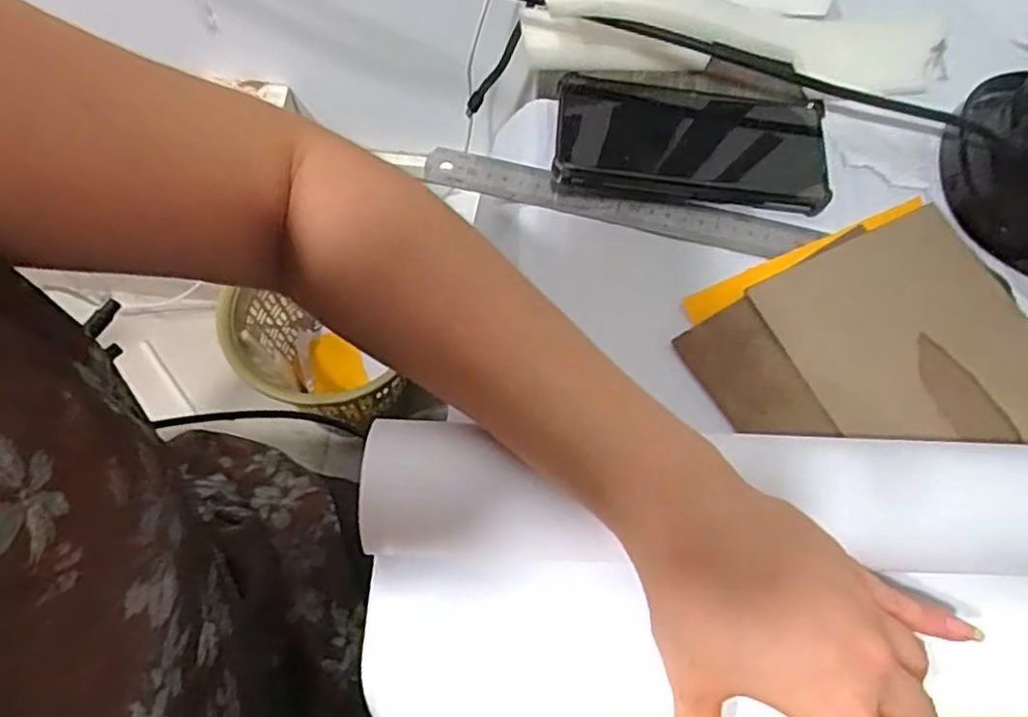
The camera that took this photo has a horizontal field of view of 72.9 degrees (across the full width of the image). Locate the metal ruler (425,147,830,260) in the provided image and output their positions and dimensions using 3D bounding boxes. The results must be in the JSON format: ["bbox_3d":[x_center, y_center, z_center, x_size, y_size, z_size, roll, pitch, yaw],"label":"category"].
[{"bbox_3d":[0.063,-0.092,0.417,0.254,0.005,0.026,14,73,3],"label":"metal ruler"}]

